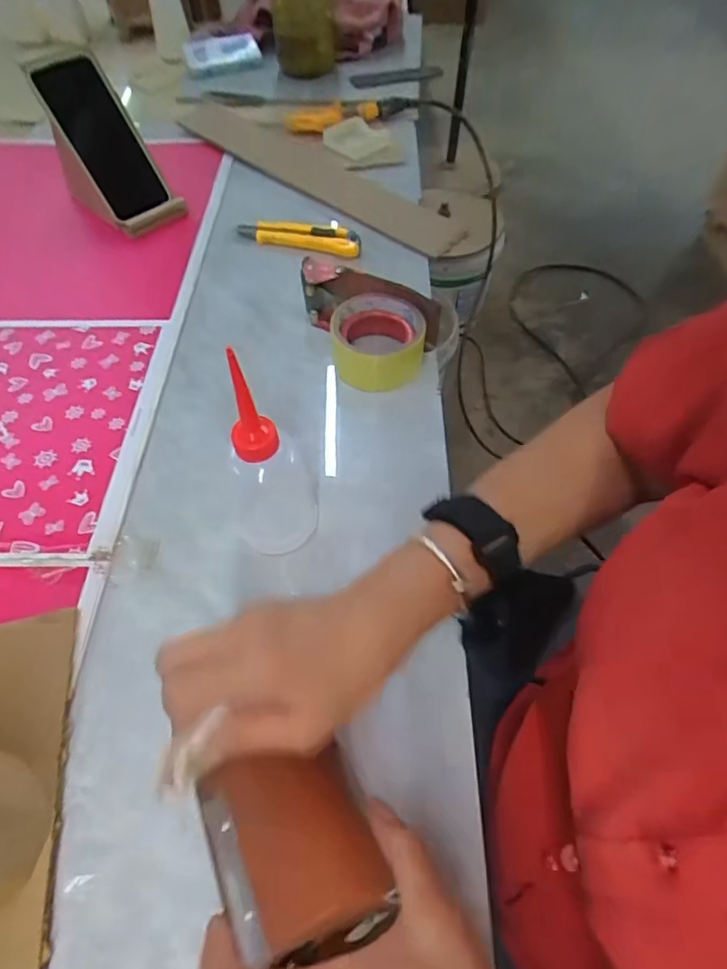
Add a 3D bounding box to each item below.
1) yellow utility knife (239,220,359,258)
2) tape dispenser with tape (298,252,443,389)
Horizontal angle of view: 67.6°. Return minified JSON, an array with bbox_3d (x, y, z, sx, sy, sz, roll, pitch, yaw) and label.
[{"bbox_3d":[-0.078,-0.300,0.648,0.152,0.019,0.029,11,57,8],"label":"yellow utility knife"},{"bbox_3d":[-0.010,-0.151,0.526,0.140,0.060,0.094,23,59,16],"label":"tape dispenser with tape"}]

